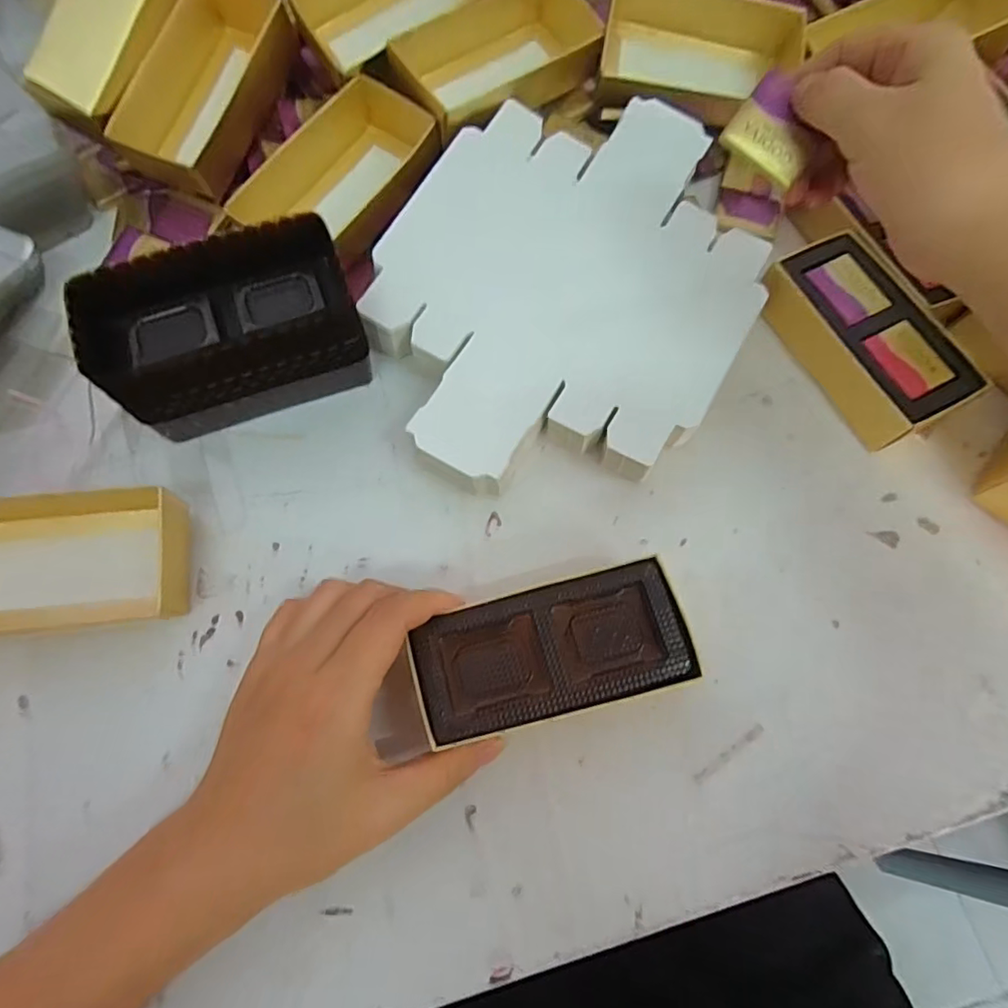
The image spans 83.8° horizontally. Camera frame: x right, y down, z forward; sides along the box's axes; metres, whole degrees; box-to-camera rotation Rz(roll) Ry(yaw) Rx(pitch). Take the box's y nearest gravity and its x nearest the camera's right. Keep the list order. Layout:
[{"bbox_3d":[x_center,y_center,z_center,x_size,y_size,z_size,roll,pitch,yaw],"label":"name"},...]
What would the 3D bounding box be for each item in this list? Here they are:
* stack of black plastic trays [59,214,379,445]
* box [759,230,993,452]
[{"bbox_3d":[-0.129,-0.080,0.273,0.117,0.060,0.064,-21,72,-9],"label":"stack of black plastic trays"},{"bbox_3d":[0.196,-0.093,0.304,0.057,0.031,0.112,-30,73,-12],"label":"box"}]

